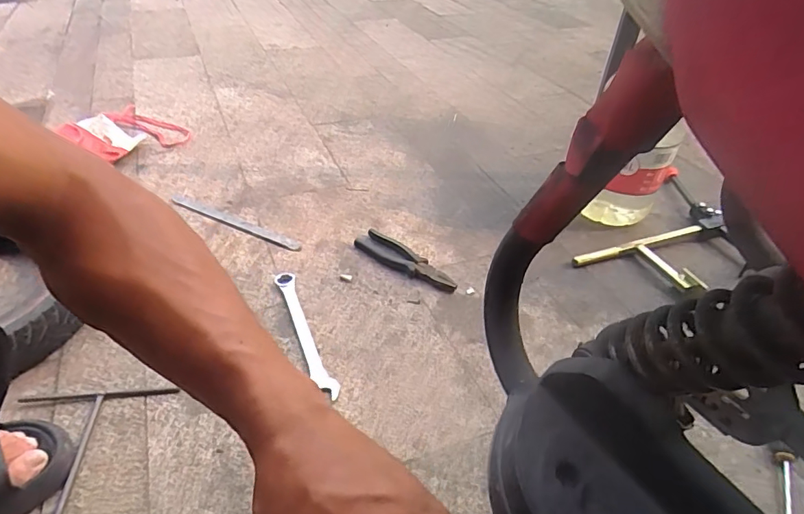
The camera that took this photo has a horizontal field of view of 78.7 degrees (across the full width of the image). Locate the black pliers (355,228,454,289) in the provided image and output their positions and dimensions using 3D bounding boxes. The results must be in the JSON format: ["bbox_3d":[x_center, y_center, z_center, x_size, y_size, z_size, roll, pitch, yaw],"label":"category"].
[{"bbox_3d":[0.006,0.003,0.825,0.197,0.016,0.055,30,46,26],"label":"black pliers"}]

